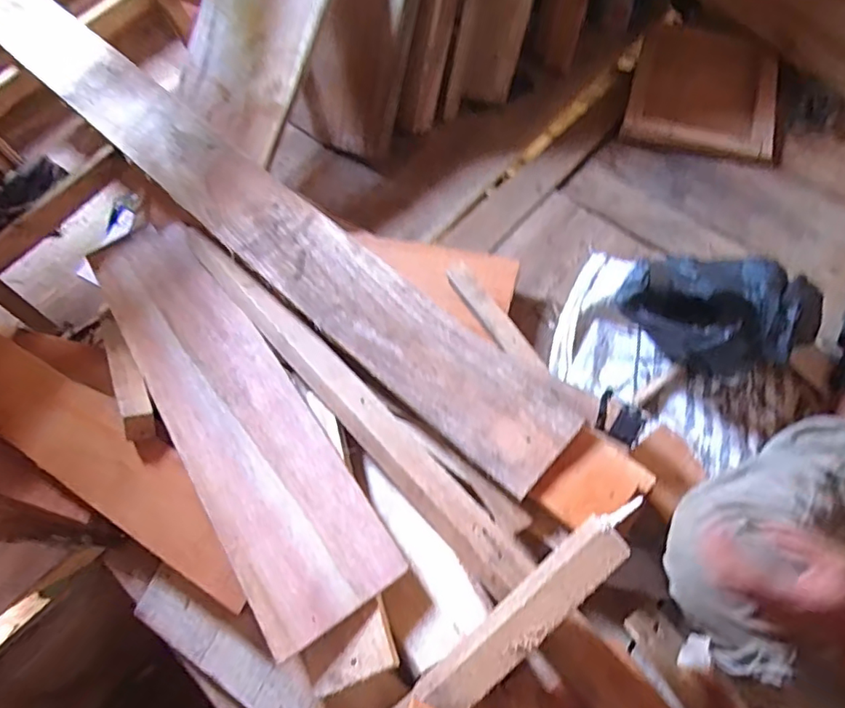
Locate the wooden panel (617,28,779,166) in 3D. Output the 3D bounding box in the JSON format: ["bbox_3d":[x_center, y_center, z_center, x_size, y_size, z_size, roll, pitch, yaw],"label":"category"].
[{"bbox_3d":[0.576,-0.538,1.116,0.281,0.021,0.307,16,73,10],"label":"wooden panel"}]

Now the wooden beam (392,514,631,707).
[{"bbox_3d":[-0.001,0.382,0.589,0.558,0.098,0.058,-44,65,2],"label":"wooden beam"}]

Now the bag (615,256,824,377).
[{"bbox_3d":[0.428,-0.047,0.823,0.271,0.147,0.136,6,64,10],"label":"bag"}]

